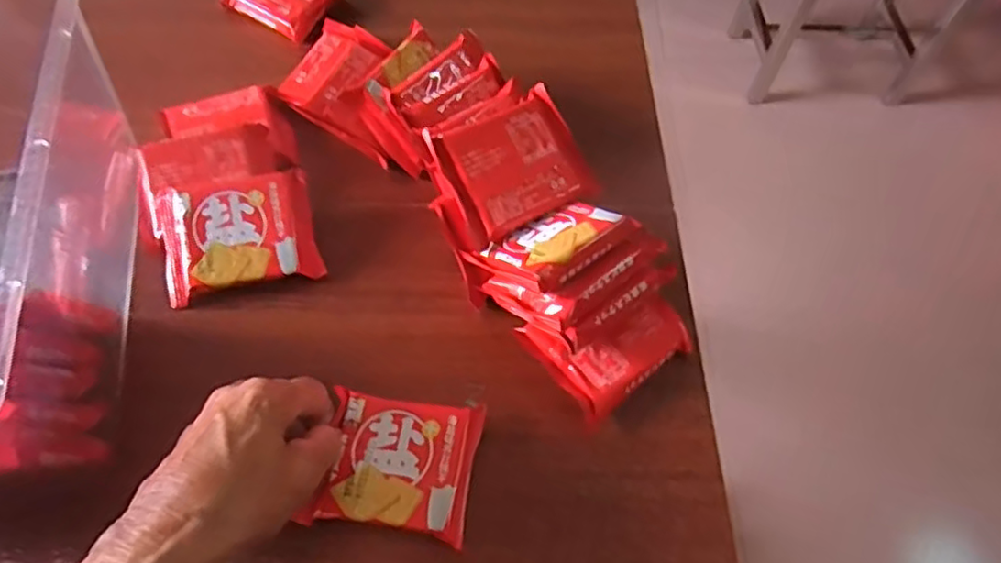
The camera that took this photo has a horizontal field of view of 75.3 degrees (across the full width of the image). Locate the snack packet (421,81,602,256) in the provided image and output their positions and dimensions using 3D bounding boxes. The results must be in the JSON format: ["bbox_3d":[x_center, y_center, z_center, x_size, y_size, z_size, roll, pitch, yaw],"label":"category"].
[{"bbox_3d":[0.008,-0.073,0.412,0.093,0.013,0.077,-29,91,-16],"label":"snack packet"}]

